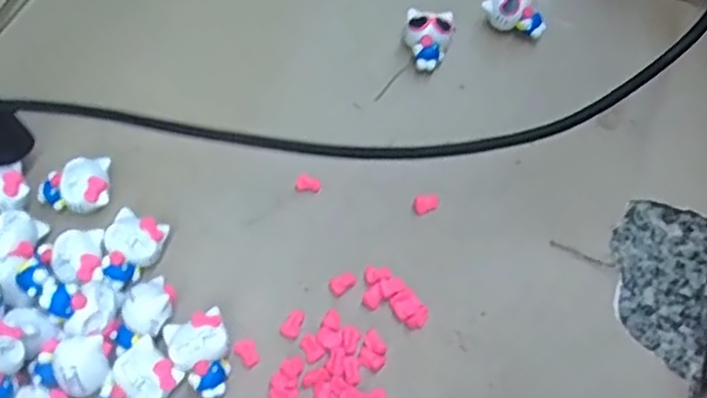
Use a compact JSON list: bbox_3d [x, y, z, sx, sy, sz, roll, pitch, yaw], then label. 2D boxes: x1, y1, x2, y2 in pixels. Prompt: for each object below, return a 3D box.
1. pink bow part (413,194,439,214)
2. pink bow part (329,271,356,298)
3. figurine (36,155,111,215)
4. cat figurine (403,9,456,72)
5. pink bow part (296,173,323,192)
[{"bbox_3d":[0.036,0.002,0.338,0.013,0.004,0.008,-15,63,-10],"label":"pink bow part"},{"bbox_3d":[-0.005,0.039,0.323,0.014,0.004,0.010,-25,66,-15],"label":"pink bow part"},{"bbox_3d":[-0.134,-0.004,0.333,0.034,0.016,0.025,-12,63,-9],"label":"figurine"},{"bbox_3d":[0.041,-0.088,0.380,0.027,0.022,0.033,11,62,3],"label":"cat figurine"},{"bbox_3d":[-0.022,-0.008,0.347,0.012,0.004,0.009,9,62,2],"label":"pink bow part"}]

